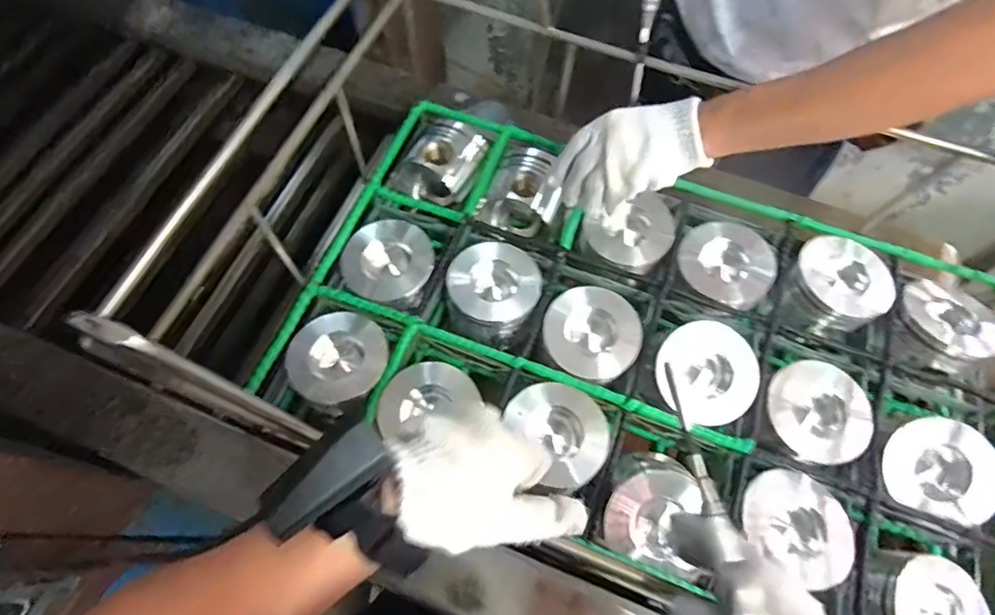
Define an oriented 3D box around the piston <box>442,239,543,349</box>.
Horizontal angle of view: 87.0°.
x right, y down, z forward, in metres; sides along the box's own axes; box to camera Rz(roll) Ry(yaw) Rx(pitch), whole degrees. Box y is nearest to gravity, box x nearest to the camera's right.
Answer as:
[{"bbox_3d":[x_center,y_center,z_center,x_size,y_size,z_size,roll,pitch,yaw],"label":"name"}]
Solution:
[{"bbox_3d":[-0.008,-0.013,0.673,0.110,0.096,0.108,1,66,-1],"label":"piston"}]

